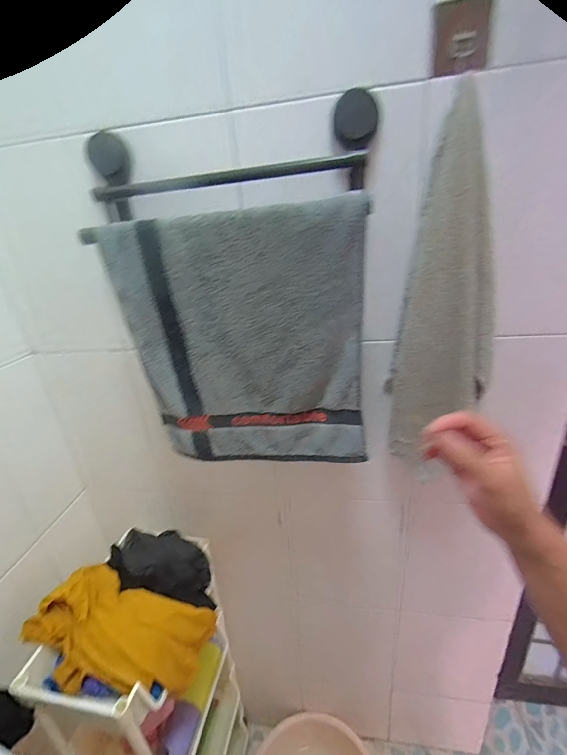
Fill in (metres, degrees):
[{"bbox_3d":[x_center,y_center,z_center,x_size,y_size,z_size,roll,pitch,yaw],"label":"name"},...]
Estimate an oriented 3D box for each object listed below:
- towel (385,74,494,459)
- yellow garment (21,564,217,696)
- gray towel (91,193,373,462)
[{"bbox_3d":[0.213,-0.105,0.475,0.112,0.442,0.075,2,24,16],"label":"towel"},{"bbox_3d":[-0.282,0.438,0.615,0.307,0.109,0.158,13,24,3],"label":"yellow garment"},{"bbox_3d":[-0.055,-0.038,0.482,0.328,0.341,0.017,-1,23,8],"label":"gray towel"}]

